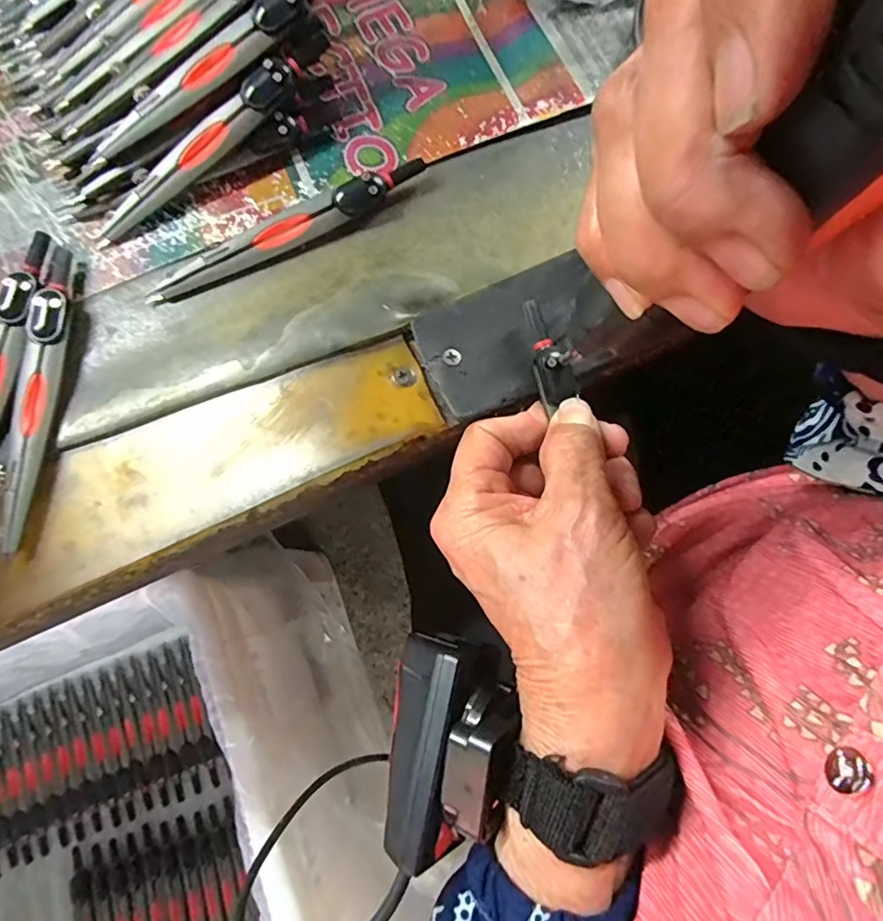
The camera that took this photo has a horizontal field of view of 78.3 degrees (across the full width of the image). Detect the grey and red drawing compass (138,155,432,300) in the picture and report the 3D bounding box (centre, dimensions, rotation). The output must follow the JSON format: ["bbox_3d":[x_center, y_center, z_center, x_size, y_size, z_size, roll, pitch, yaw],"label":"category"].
[{"bbox_3d":[-0.066,-0.100,0.234,0.129,0.015,0.013,-26,80,-5],"label":"grey and red drawing compass"}]

